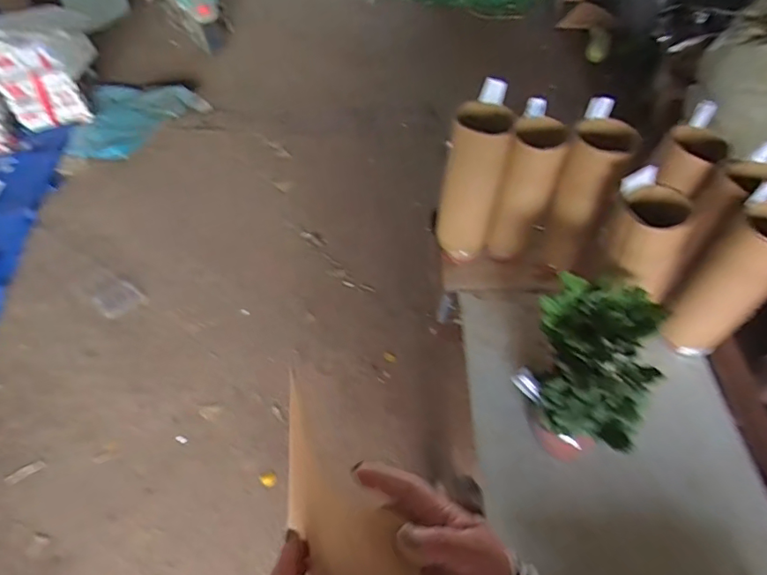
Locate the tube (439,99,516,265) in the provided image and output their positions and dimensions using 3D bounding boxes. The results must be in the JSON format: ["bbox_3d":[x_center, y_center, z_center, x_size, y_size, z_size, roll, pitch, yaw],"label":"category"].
[{"bbox_3d":[0.209,-0.243,1.237,0.138,0.367,0.106,10,49,7],"label":"tube"}]

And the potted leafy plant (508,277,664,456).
[{"bbox_3d":[0.377,0.164,1.009,0.200,0.264,0.268,17,50,13],"label":"potted leafy plant"}]

